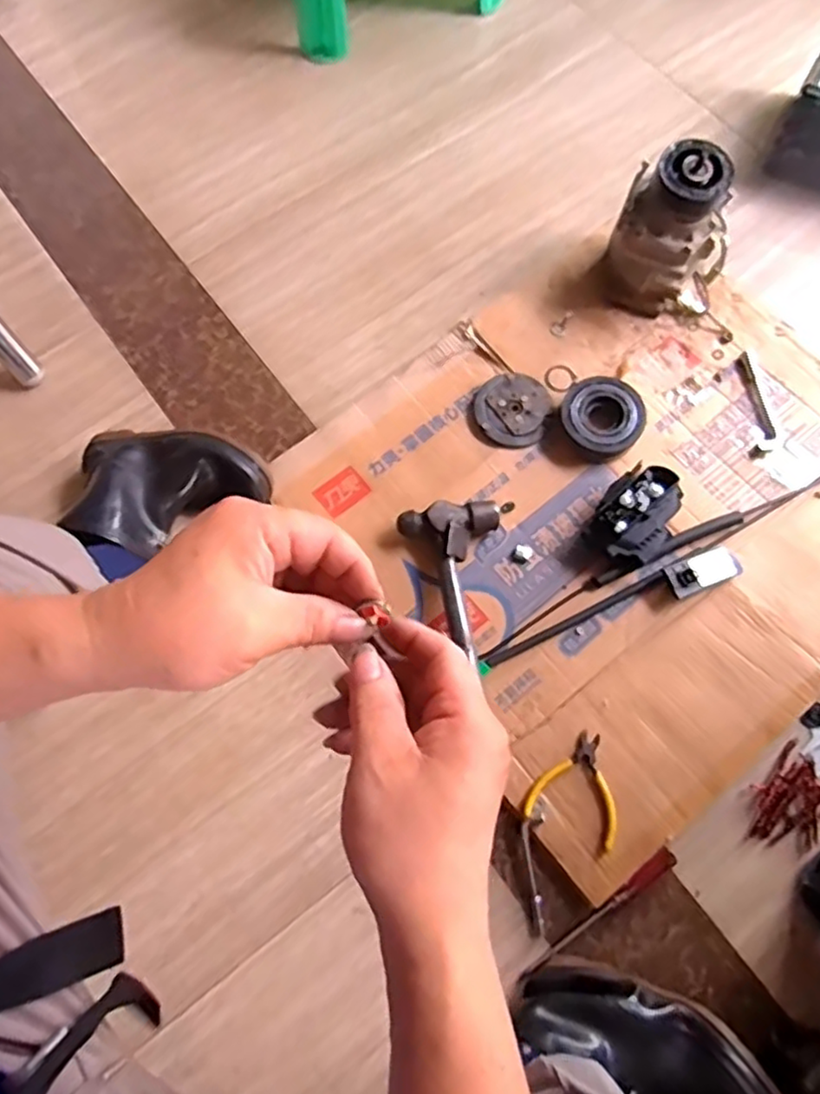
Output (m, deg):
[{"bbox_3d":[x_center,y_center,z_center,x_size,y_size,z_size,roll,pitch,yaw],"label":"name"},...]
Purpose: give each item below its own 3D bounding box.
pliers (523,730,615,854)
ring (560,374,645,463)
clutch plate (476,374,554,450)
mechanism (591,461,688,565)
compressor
[{"bbox_3d":[0.186,0.256,0.722,0.095,0.017,0.109,19,72,9],"label":"pliers"},{"bbox_3d":[0.245,-0.167,0.852,0.104,0.045,0.097,-1,70,2],"label":"ring"},{"bbox_3d":[0.135,-0.183,0.873,0.093,0.010,0.105,17,72,8],"label":"clutch plate"},{"bbox_3d":[0.269,-0.036,0.792,0.087,0.068,0.113,36,75,13],"label":"mechanism"},{"bbox_3d":[0.343,-0.406,0.862,0.148,0.188,0.121,25,73,10],"label":"compressor"}]

